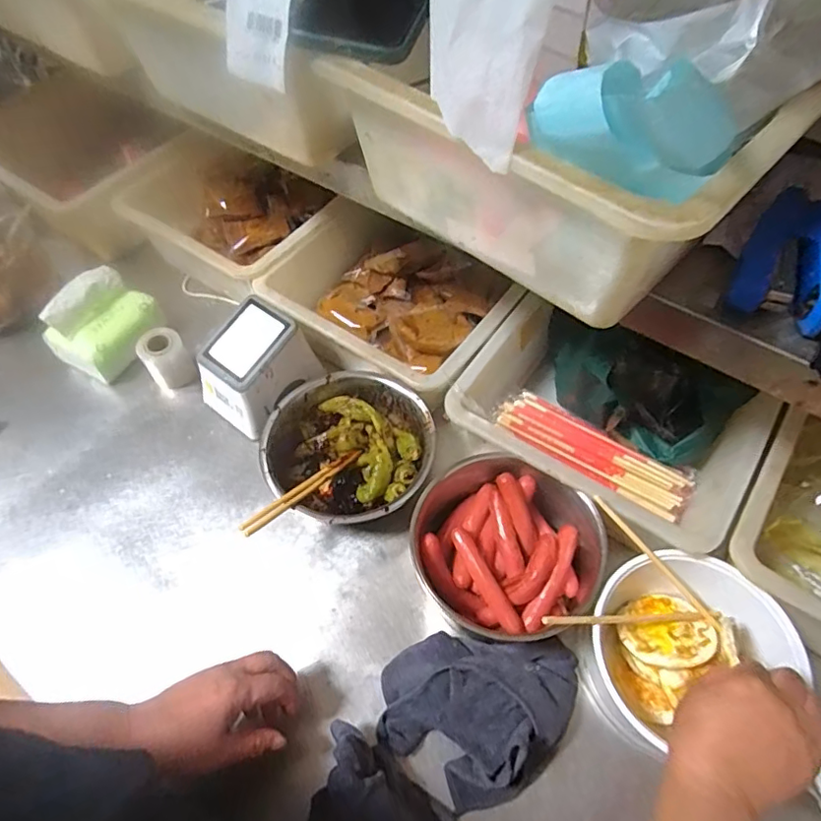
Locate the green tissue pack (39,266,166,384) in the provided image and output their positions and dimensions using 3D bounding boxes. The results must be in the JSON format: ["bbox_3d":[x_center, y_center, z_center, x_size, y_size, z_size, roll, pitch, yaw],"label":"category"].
[{"bbox_3d":[-0.390,-0.109,0.715,0.092,0.099,0.128,31,63,20],"label":"green tissue pack"}]

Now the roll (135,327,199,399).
[{"bbox_3d":[-0.306,-0.063,0.708,0.052,0.069,0.054,-1,57,1],"label":"roll"}]

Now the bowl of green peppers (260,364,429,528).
[{"bbox_3d":[-0.065,0.044,0.623,0.176,0.064,0.175,-1,57,1],"label":"bowl of green peppers"}]

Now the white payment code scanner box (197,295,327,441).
[{"bbox_3d":[-0.185,-0.045,0.665,0.124,0.098,0.114,-39,64,-21],"label":"white payment code scanner box"}]

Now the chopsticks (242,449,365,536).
[{"bbox_3d":[-0.106,0.078,0.579,0.016,0.015,0.174,30,35,20],"label":"chopsticks"}]

